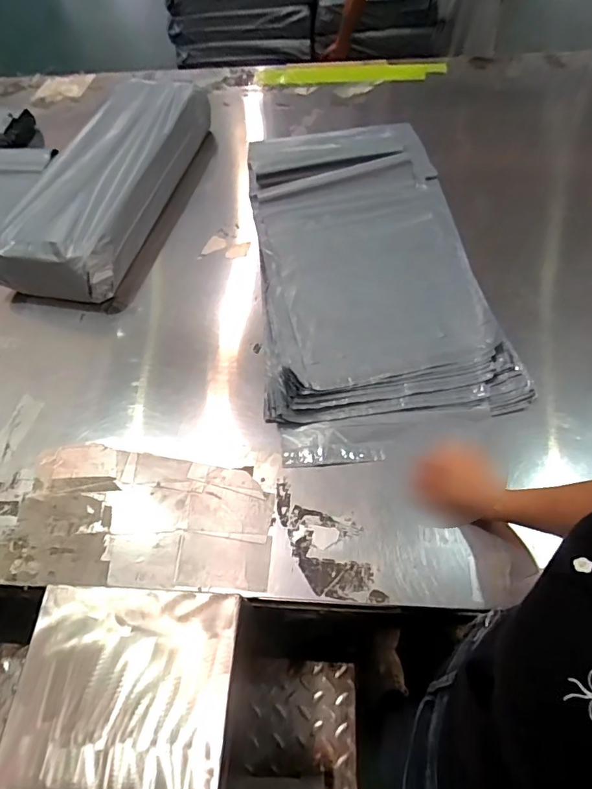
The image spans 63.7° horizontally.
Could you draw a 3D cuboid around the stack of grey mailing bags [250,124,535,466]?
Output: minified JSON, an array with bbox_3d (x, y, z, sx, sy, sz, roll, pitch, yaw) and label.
[{"bbox_3d":[0.134,-0.280,0.941,0.415,0.064,0.870,-6,59,0],"label":"stack of grey mailing bags"}]

